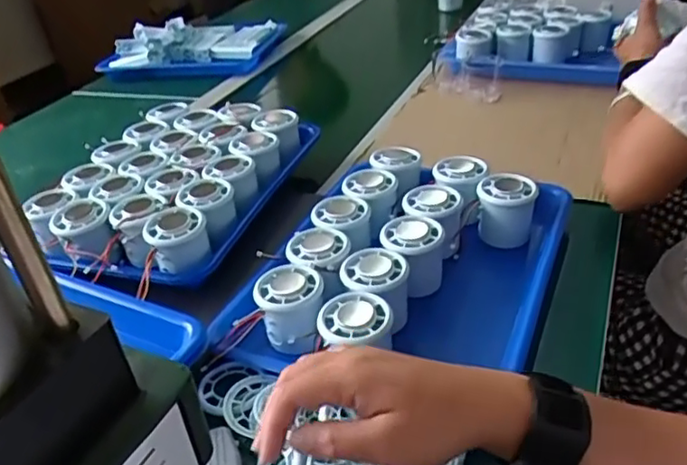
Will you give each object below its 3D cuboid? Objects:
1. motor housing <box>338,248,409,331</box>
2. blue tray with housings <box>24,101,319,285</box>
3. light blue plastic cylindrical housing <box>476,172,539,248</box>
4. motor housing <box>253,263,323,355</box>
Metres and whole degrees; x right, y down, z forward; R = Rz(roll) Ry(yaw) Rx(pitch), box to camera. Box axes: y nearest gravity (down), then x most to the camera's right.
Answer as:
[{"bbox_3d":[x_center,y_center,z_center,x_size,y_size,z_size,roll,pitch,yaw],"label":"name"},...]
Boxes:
[{"bbox_3d":[0.026,0.051,0.513,0.054,0.060,0.054,-5,34,3],"label":"motor housing"},{"bbox_3d":[-0.182,-0.052,0.667,0.210,0.060,0.312,7,36,21],"label":"blue tray with housings"},{"bbox_3d":[0.156,-0.019,0.589,0.051,0.059,0.051,-5,34,3],"label":"light blue plastic cylindrical housing"},{"bbox_3d":[-0.041,0.062,0.500,0.051,0.049,0.052,-8,34,-1],"label":"motor housing"}]

